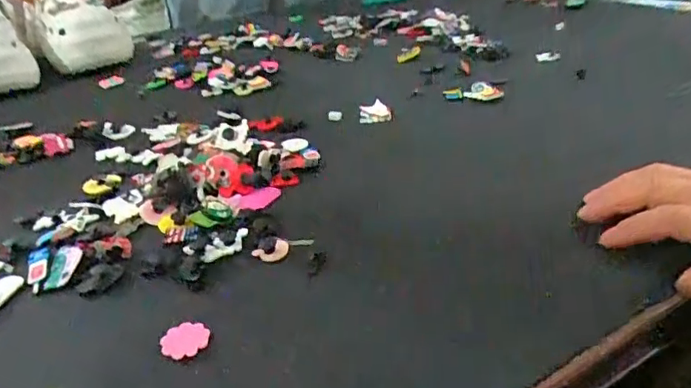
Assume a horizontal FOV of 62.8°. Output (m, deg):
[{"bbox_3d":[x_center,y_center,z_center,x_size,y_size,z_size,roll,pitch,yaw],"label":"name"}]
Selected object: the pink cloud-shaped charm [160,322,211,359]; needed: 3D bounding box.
[{"bbox_3d":[-0.085,0.077,0.300,0.025,0.004,0.023,-4,29,2],"label":"pink cloud-shaped charm"}]

